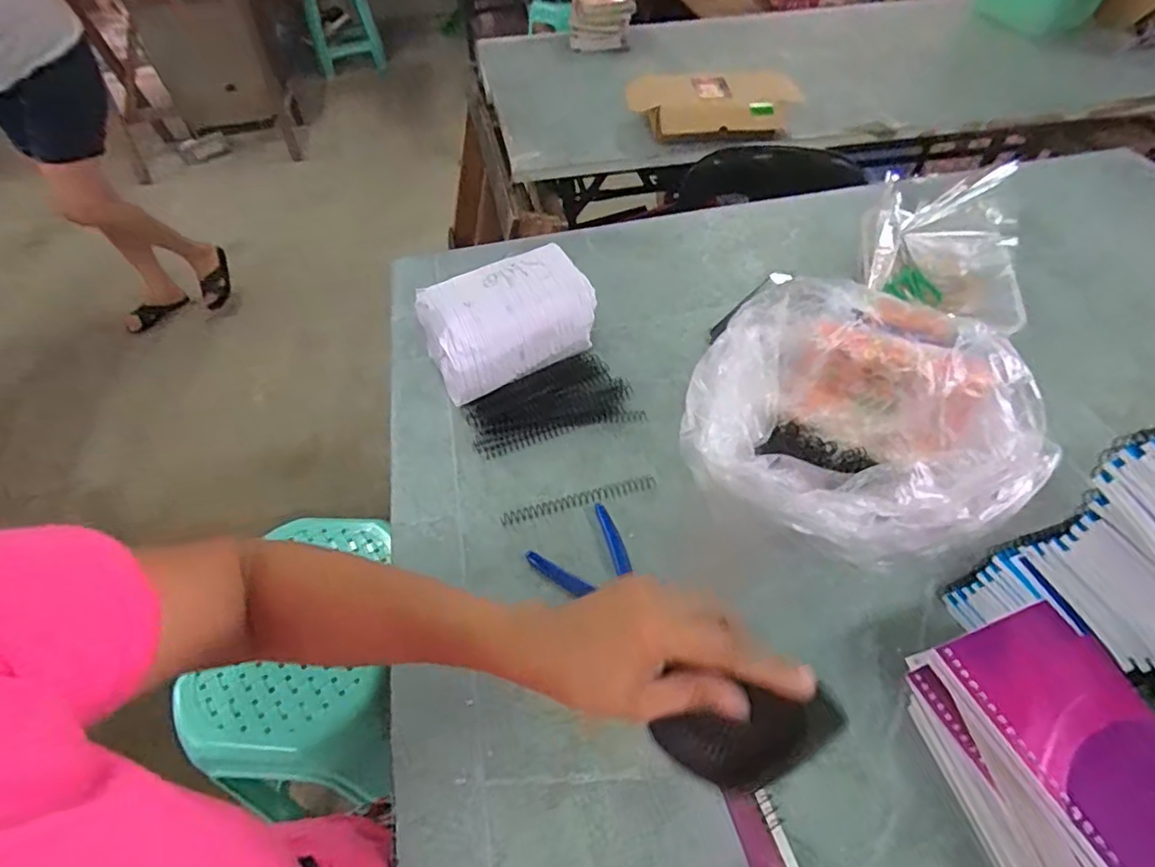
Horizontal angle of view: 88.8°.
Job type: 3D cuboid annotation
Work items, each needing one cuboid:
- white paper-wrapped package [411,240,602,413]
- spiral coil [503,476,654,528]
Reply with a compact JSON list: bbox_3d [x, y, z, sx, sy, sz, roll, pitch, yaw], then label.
[{"bbox_3d":[-0.075,-0.114,0.657,0.180,0.111,0.103,-22,52,-14],"label":"white paper-wrapped package"},{"bbox_3d":[0.002,0.063,0.564,0.149,0.007,0.015,-15,51,-8],"label":"spiral coil"}]

